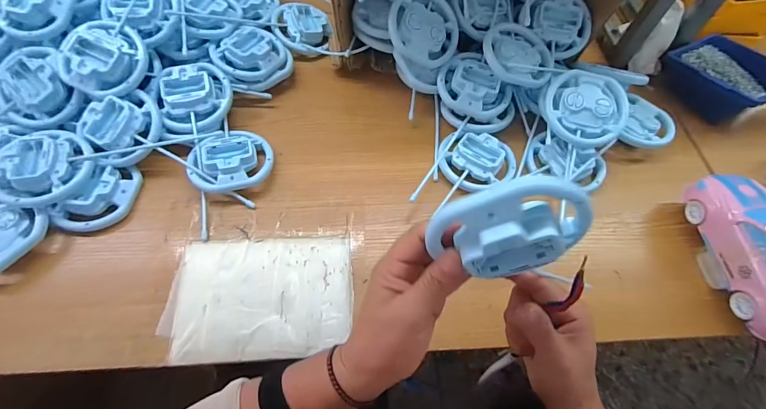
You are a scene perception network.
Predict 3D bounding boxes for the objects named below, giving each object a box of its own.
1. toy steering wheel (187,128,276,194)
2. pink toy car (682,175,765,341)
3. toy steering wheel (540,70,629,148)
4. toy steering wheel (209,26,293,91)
[{"bbox_3d":[-0.198,-0.059,0.485,0.102,0.026,0.085,-23,65,-15],"label":"toy steering wheel"},{"bbox_3d":[0.409,0.057,0.407,0.080,0.092,0.195,-4,61,-5],"label":"pink toy car"},{"bbox_3d":[0.260,-0.126,0.488,0.105,0.024,0.093,29,90,9],"label":"toy steering wheel"},{"bbox_3d":[-0.192,-0.217,0.560,0.108,0.048,0.087,-24,65,-15],"label":"toy steering wheel"}]

